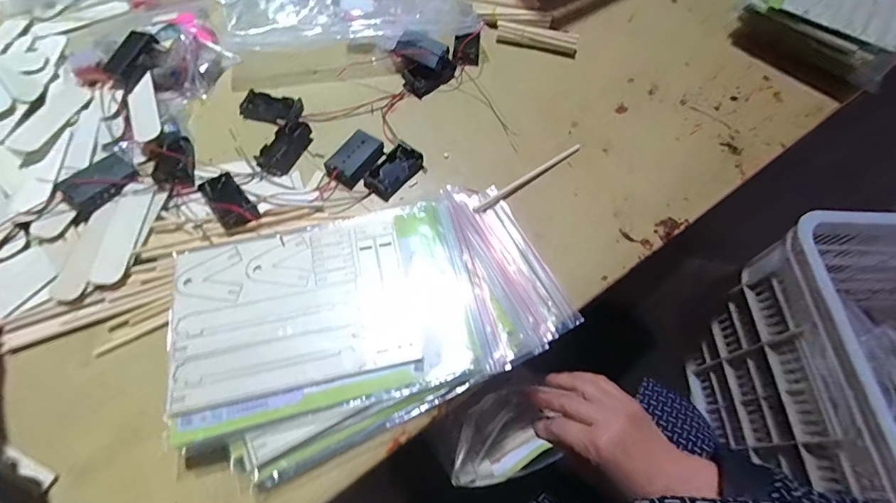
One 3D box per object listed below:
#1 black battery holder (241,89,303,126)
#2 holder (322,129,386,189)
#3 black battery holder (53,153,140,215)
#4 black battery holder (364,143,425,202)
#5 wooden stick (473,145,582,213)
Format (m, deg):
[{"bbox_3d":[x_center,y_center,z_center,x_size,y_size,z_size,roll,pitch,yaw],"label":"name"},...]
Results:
[{"bbox_3d":[-0.191,-0.154,0.472,0.062,0.011,0.035,11,60,4],"label":"black battery holder"},{"bbox_3d":[-0.095,-0.096,0.445,0.038,0.014,0.061,31,63,15],"label":"holder"},{"bbox_3d":[-0.321,-0.065,0.402,0.040,0.013,0.060,36,65,17],"label":"black battery holder"},{"bbox_3d":[-0.055,-0.083,0.440,0.035,0.012,0.061,36,65,17],"label":"black battery holder"},{"bbox_3d":[0.085,-0.077,0.449,0.144,0.007,0.011,-32,66,-19],"label":"wooden stick"}]

